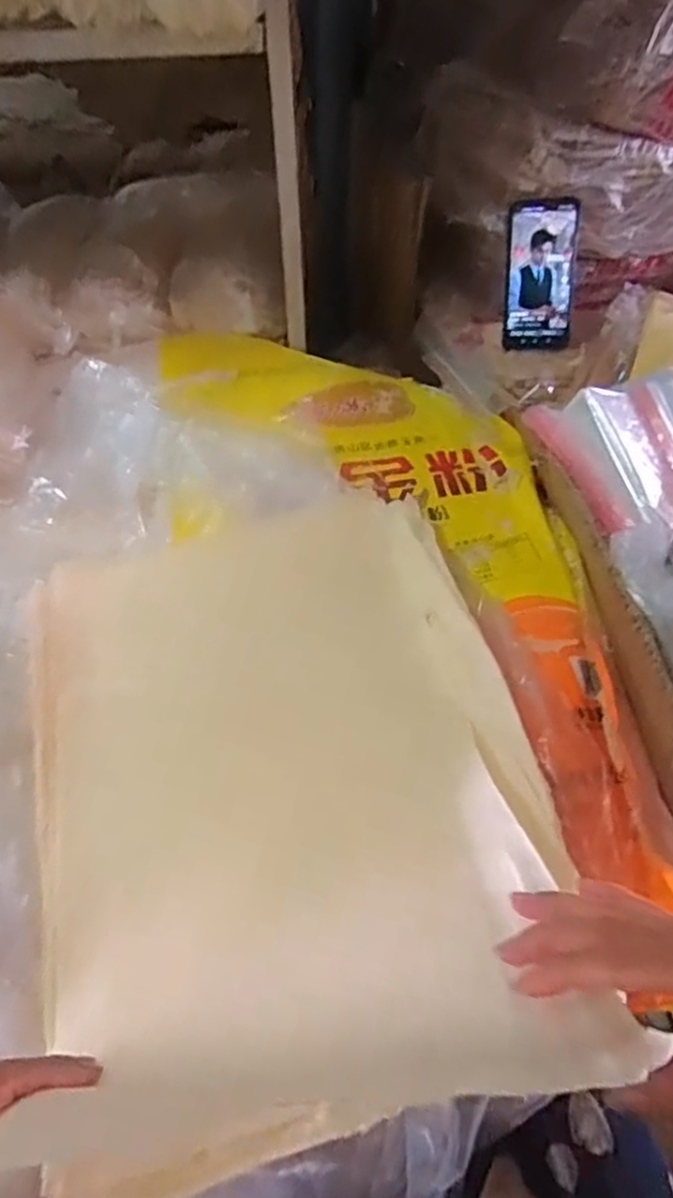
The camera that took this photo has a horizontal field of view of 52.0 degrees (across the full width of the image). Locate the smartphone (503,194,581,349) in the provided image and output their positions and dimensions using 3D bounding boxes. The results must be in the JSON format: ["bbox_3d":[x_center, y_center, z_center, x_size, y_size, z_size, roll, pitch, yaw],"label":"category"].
[{"bbox_3d":[0.232,-0.367,0.786,0.075,0.156,0.014,6,25,16],"label":"smartphone"}]

